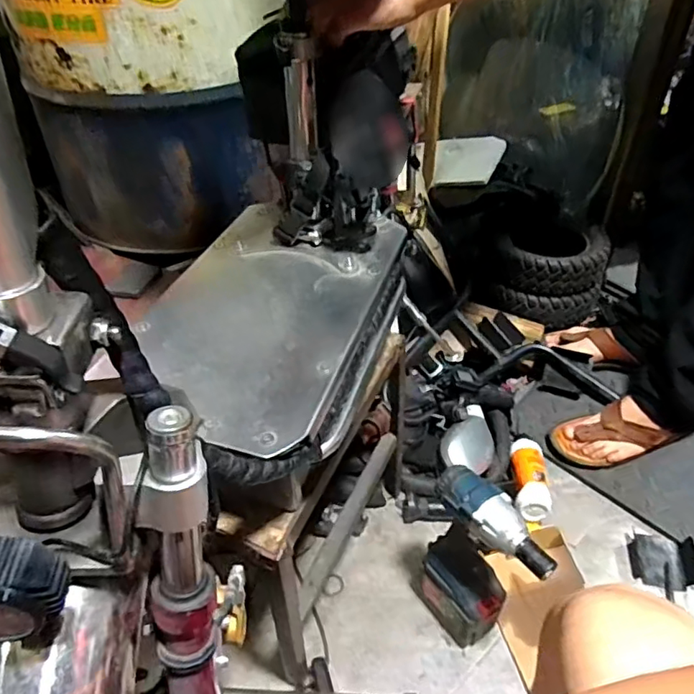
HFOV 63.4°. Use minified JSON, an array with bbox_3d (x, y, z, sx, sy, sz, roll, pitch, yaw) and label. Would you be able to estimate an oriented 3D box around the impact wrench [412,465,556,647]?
[{"bbox_3d":[0.171,0.302,0.757,0.072,0.280,0.168,-21,44,-23],"label":"impact wrench"}]

